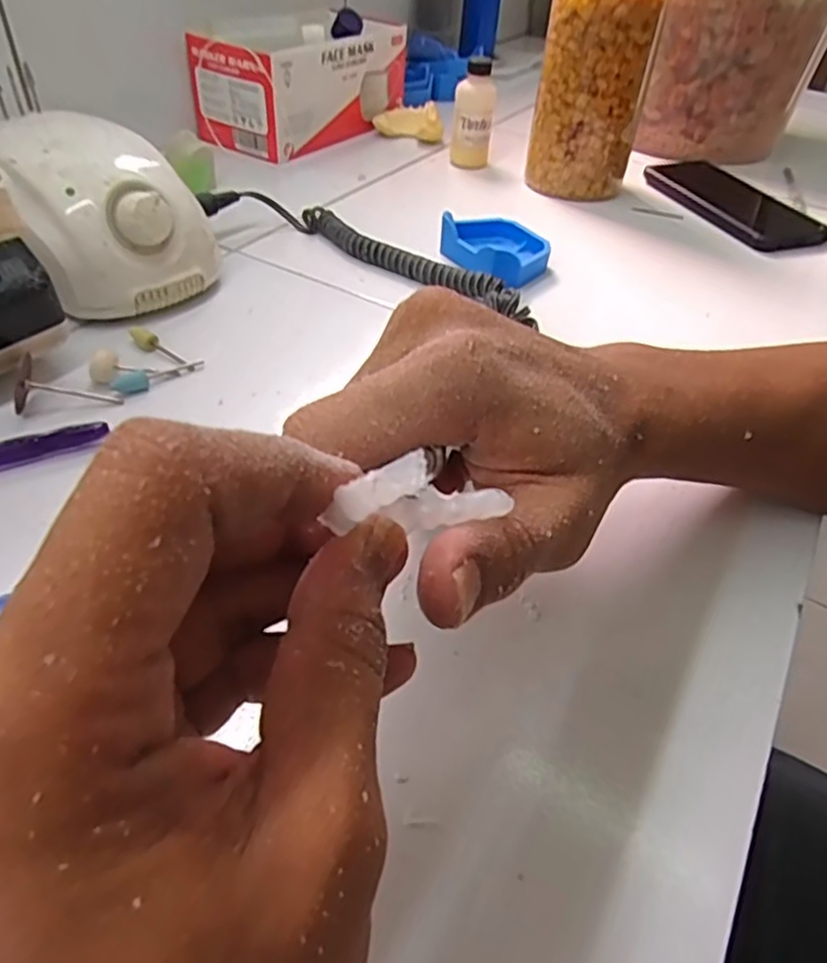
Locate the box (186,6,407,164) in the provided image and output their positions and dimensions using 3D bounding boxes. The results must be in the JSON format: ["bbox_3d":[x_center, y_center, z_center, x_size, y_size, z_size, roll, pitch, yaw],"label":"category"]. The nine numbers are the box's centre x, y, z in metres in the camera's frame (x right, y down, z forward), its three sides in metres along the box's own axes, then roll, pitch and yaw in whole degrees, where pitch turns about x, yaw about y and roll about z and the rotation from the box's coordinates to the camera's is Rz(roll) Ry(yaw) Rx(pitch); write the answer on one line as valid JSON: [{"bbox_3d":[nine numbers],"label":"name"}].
[{"bbox_3d":[-0.105,-0.395,0.647,0.111,0.085,0.201,25,47,21],"label":"box"}]

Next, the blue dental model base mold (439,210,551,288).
[{"bbox_3d":[0.059,-0.169,0.475,0.062,0.021,0.086,-22,49,-25],"label":"blue dental model base mold"}]

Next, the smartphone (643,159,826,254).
[{"bbox_3d":[0.282,-0.248,0.588,0.087,0.017,0.174,-10,46,-16],"label":"smartphone"}]

